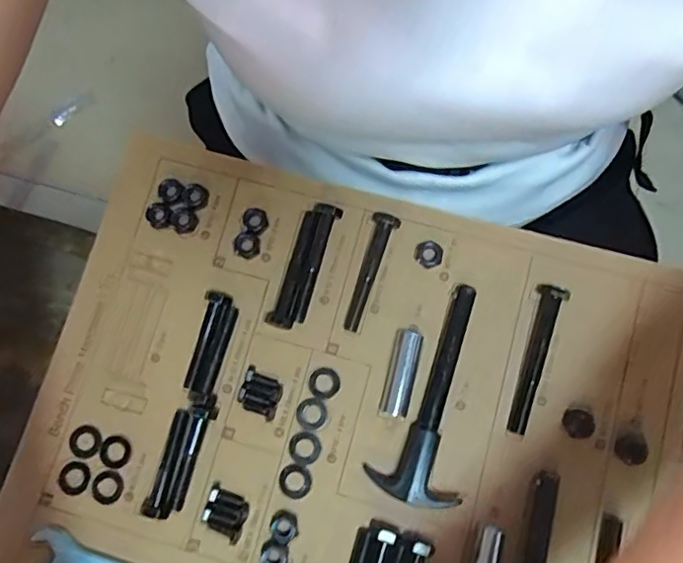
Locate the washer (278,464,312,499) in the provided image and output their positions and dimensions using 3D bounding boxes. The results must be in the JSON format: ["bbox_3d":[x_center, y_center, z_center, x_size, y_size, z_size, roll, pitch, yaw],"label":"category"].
[{"bbox_3d":[-0.028,0.118,0.353,0.019,0.004,0.019,-1,76,5],"label":"washer"}]

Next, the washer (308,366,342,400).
[{"bbox_3d":[-0.010,0.062,0.365,0.019,0.004,0.019,-1,76,5],"label":"washer"}]

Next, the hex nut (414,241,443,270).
[{"bbox_3d":[0.055,-0.017,0.373,0.016,0.007,0.017,-42,76,-6],"label":"hex nut"}]

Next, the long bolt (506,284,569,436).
[{"bbox_3d":[0.117,0.046,0.357,0.015,0.013,0.089,14,77,9],"label":"long bolt"}]

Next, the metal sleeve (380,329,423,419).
[{"bbox_3d":[0.036,0.055,0.360,0.016,0.010,0.052,12,77,8],"label":"metal sleeve"}]

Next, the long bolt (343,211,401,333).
[{"bbox_3d":[0.018,-0.006,0.372,0.016,0.011,0.075,16,78,9],"label":"long bolt"}]

